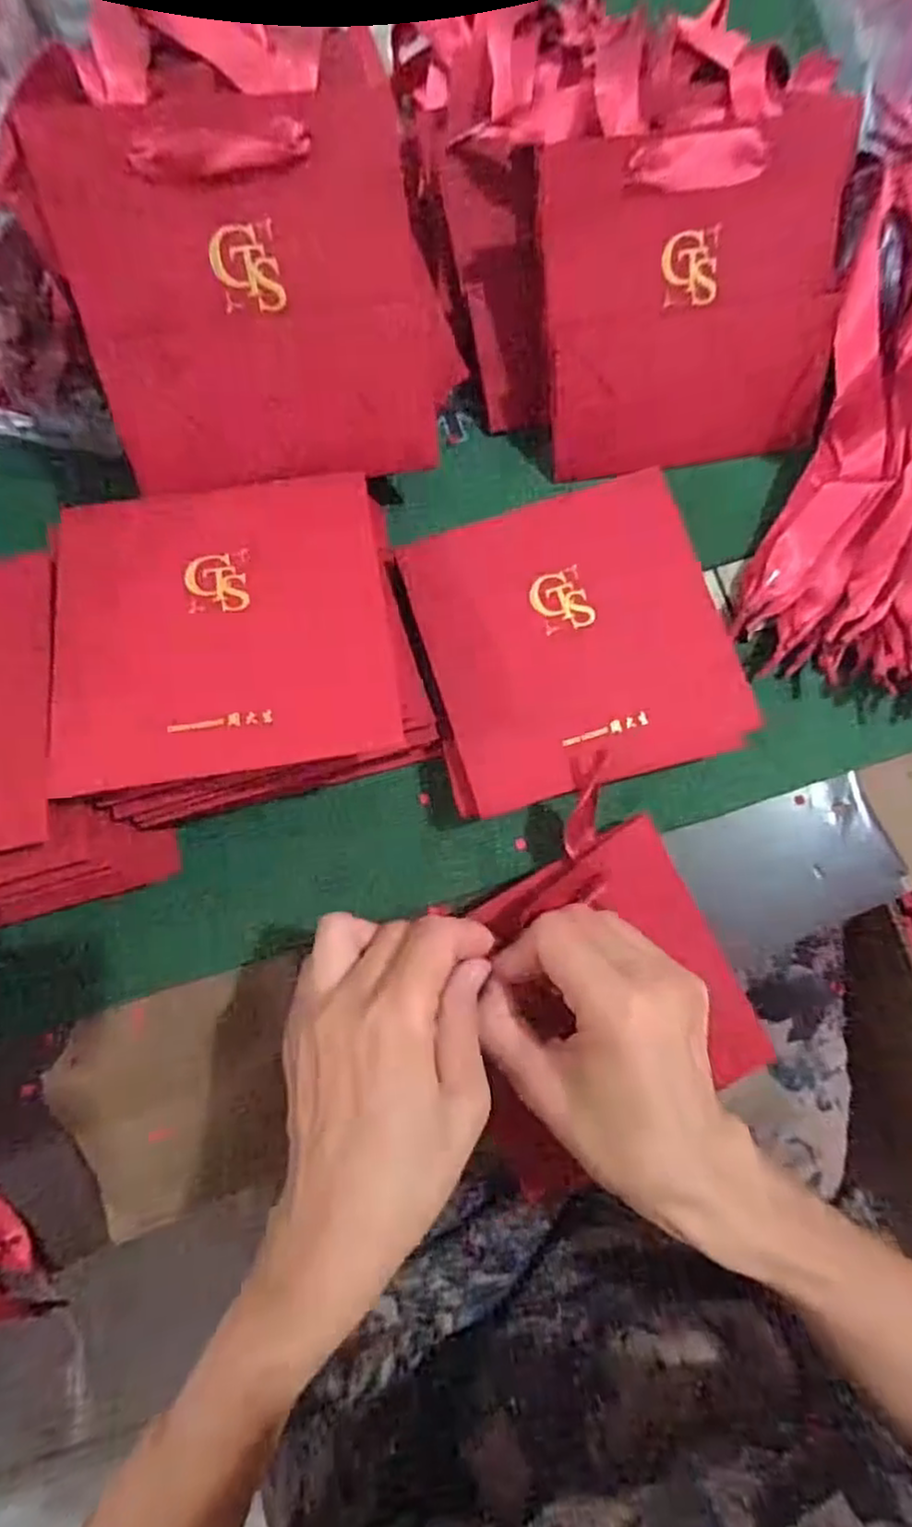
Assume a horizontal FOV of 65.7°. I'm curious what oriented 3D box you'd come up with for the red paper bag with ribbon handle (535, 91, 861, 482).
[{"bbox_3d":[0.117,-0.225,0.349,0.139,0.011,0.139,-6,120,5],"label":"red paper bag with ribbon handle"}]

